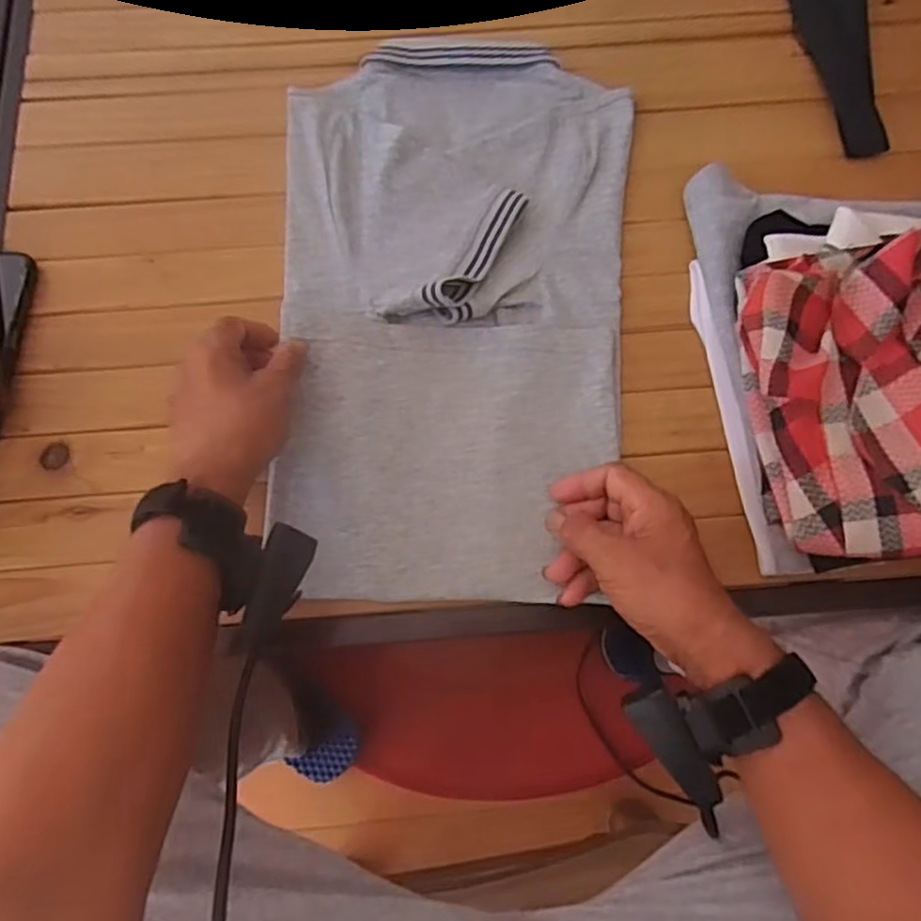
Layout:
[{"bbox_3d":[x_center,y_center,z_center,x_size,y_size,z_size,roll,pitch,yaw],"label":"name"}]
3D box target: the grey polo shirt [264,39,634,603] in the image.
[{"bbox_3d":[-0.008,-0.133,0.526,0.261,0.026,0.467,1,71,2],"label":"grey polo shirt"}]

